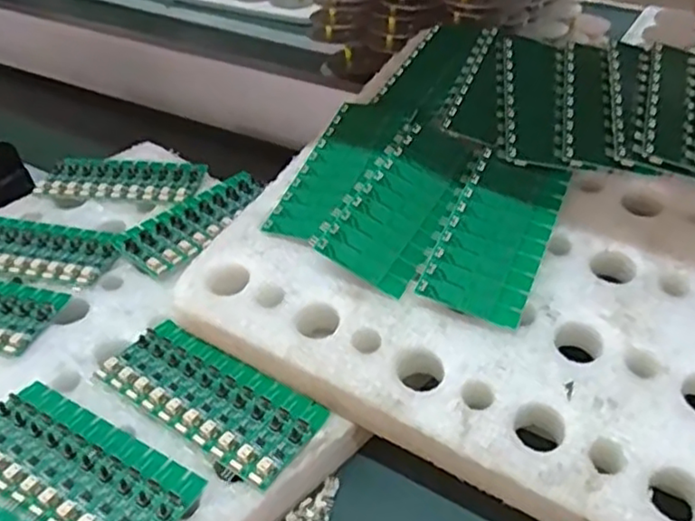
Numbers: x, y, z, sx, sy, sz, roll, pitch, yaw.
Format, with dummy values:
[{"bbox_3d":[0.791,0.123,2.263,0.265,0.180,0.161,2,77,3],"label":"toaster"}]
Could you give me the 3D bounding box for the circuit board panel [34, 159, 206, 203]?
[{"bbox_3d":[-0.197,-0.072,0.581,0.137,0.008,0.057,5,39,6],"label":"circuit board panel"}]

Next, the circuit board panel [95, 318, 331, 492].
[{"bbox_3d":[-0.083,0.081,0.398,0.135,0.007,0.062,24,44,26],"label":"circuit board panel"}]

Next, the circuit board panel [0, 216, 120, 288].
[{"bbox_3d":[-0.243,-0.010,0.509,0.132,0.006,0.060,9,40,10],"label":"circuit board panel"}]

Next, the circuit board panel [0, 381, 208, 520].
[{"bbox_3d":[-0.150,0.111,0.357,0.137,0.004,0.064,21,43,23],"label":"circuit board panel"}]

